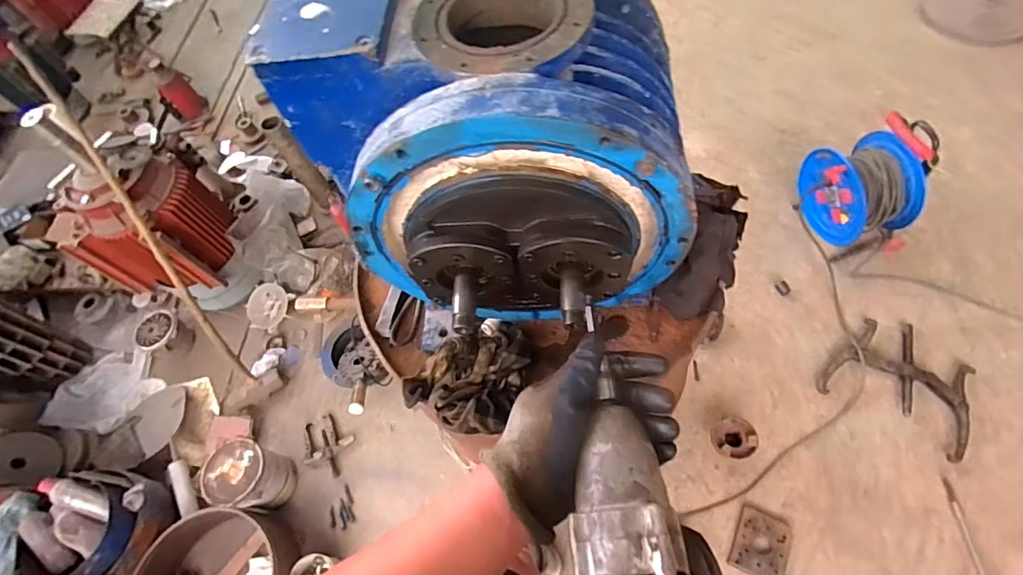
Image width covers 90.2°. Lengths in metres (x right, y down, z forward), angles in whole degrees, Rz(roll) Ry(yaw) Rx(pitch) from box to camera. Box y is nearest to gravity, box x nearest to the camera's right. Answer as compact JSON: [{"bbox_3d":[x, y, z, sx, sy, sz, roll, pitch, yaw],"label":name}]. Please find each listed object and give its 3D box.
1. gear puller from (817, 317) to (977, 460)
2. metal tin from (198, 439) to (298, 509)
[{"bbox_3d":[1.134,0.249,1.481,0.378,0.053,0.331,30,66,20],"label":"gear puller"},{"bbox_3d":[-0.758,0.544,1.462,0.180,0.180,0.164,-4,60,8],"label":"metal tin"}]

